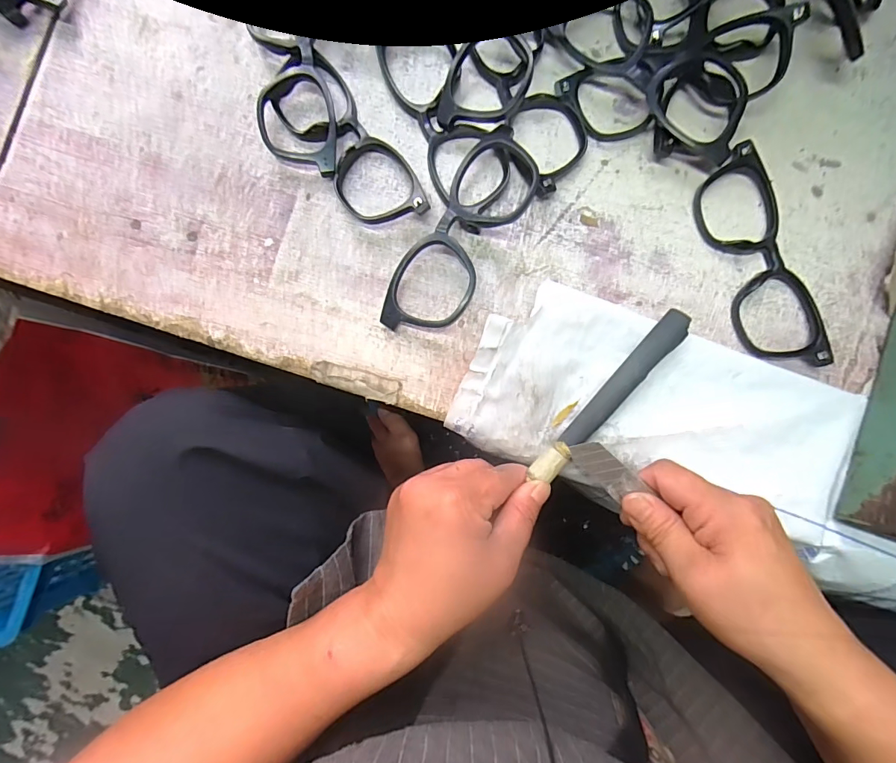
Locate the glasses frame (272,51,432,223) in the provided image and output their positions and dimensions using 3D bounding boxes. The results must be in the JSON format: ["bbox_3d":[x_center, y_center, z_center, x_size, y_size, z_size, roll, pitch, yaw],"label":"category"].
[{"bbox_3d":[-0.063,-0.148,0.271,0.046,0.014,0.125,-37,88,0],"label":"glasses frame"}]

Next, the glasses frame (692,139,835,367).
[{"bbox_3d":[0.191,-0.074,0.267,0.047,0.012,0.139,-18,88,0],"label":"glasses frame"}]

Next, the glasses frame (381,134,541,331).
[{"bbox_3d":[0.010,-0.088,0.265,0.048,0.020,0.140,31,89,2],"label":"glasses frame"}]

